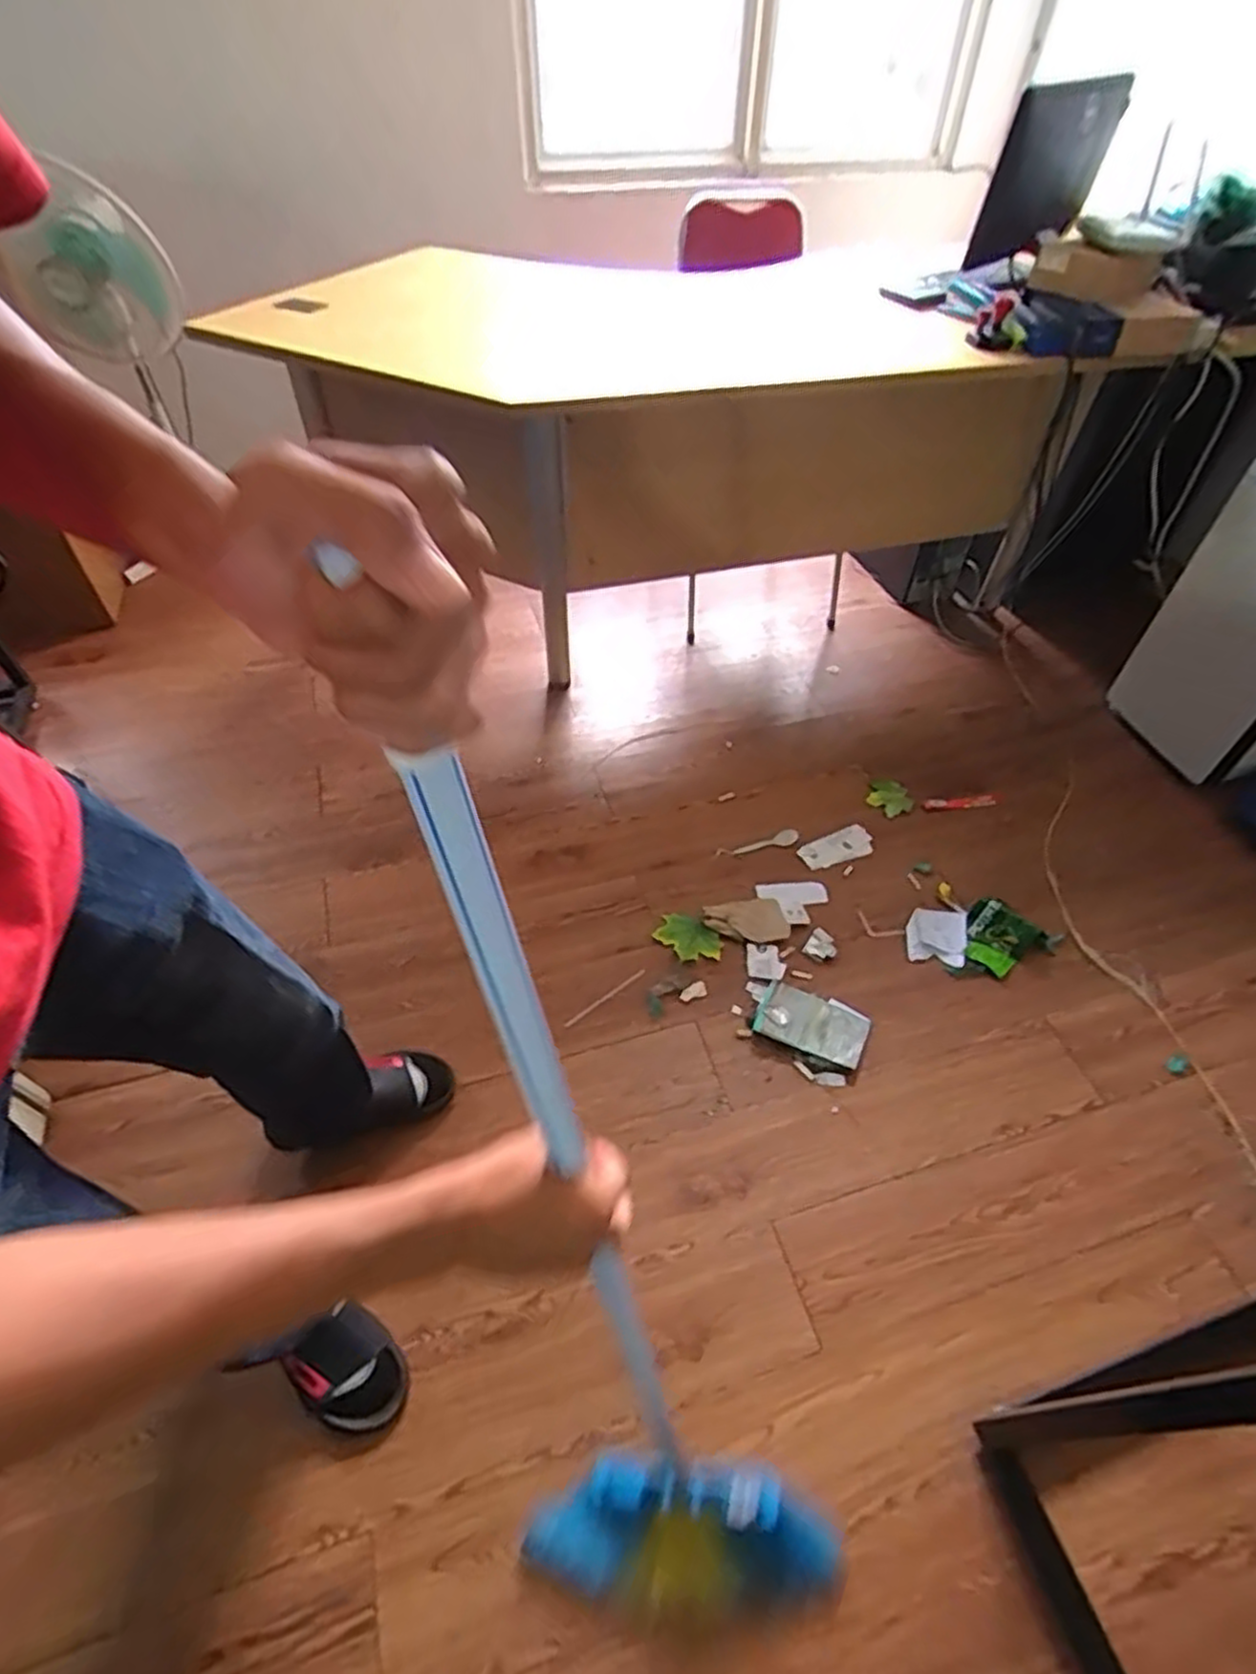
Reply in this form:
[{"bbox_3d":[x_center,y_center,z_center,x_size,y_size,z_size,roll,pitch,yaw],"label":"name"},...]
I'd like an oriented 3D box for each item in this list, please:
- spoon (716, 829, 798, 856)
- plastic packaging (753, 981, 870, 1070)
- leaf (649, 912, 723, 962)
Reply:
[{"bbox_3d":[0.272,0.015,1.600,0.177,0.017,0.031,-10,50,-6],"label":"spoon"},{"bbox_3d":[0.321,0.324,1.325,0.182,0.023,0.116,21,52,16],"label":"plastic packaging"},{"bbox_3d":[0.117,0.193,1.450,0.133,0.019,0.082,34,57,25],"label":"leaf"}]

